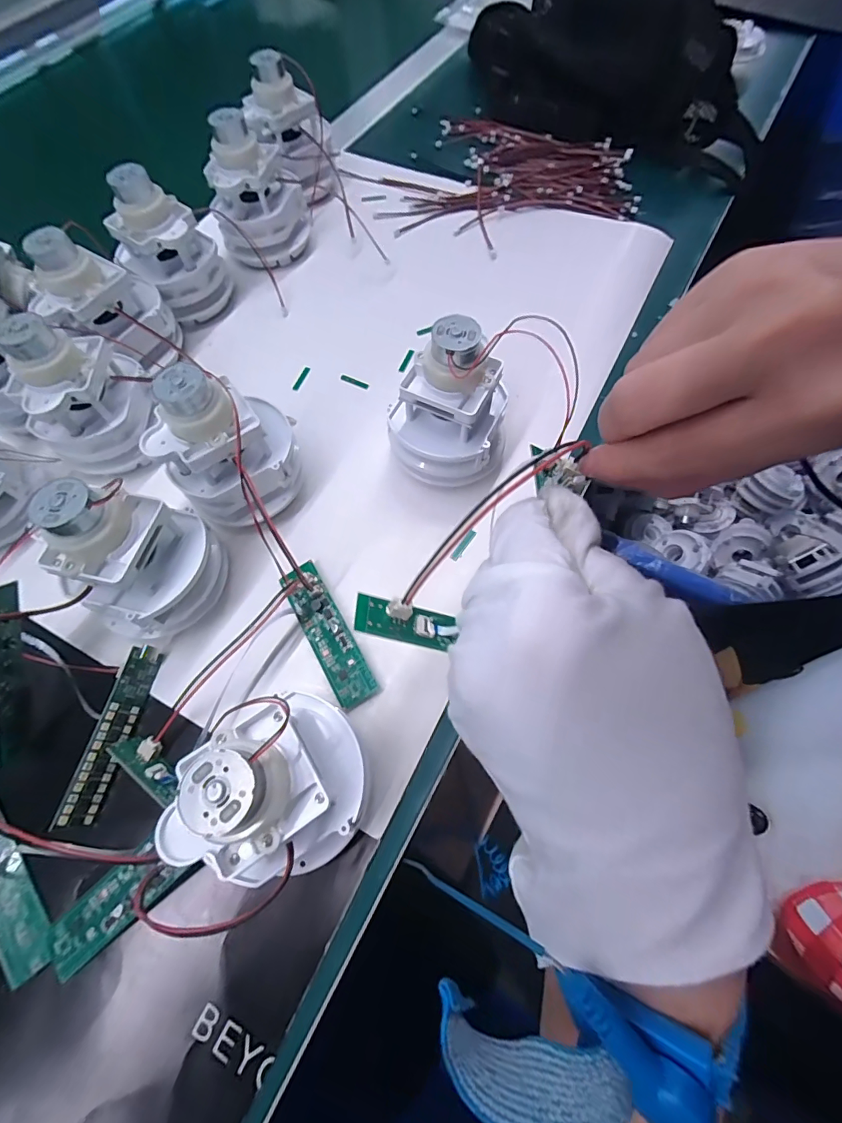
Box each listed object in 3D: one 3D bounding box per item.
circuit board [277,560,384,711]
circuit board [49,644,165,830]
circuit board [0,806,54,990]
[{"bbox_3d":[-0.050,0.037,0.239,0.021,0.012,0.080,-29,69,-11],"label":"circuit board"},{"bbox_3d":[-0.149,0.083,0.219,0.004,0.017,0.081,-4,63,35],"label":"circuit board"},{"bbox_3d":[-0.186,0.140,0.198,0.018,0.011,0.082,-40,71,-15],"label":"circuit board"}]

